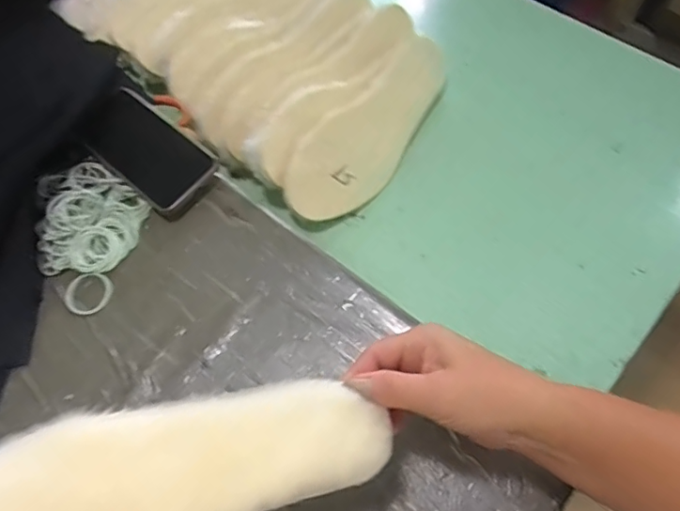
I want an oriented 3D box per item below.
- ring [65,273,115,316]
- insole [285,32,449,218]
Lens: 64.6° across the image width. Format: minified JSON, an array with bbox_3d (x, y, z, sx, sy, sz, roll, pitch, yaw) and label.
[{"bbox_3d":[-0.237,0.036,0.505,0.049,0.007,0.041,2,62,4],"label":"ring"},{"bbox_3d":[0.042,-0.142,0.599,0.091,0.017,0.262,50,64,-18],"label":"insole"}]

